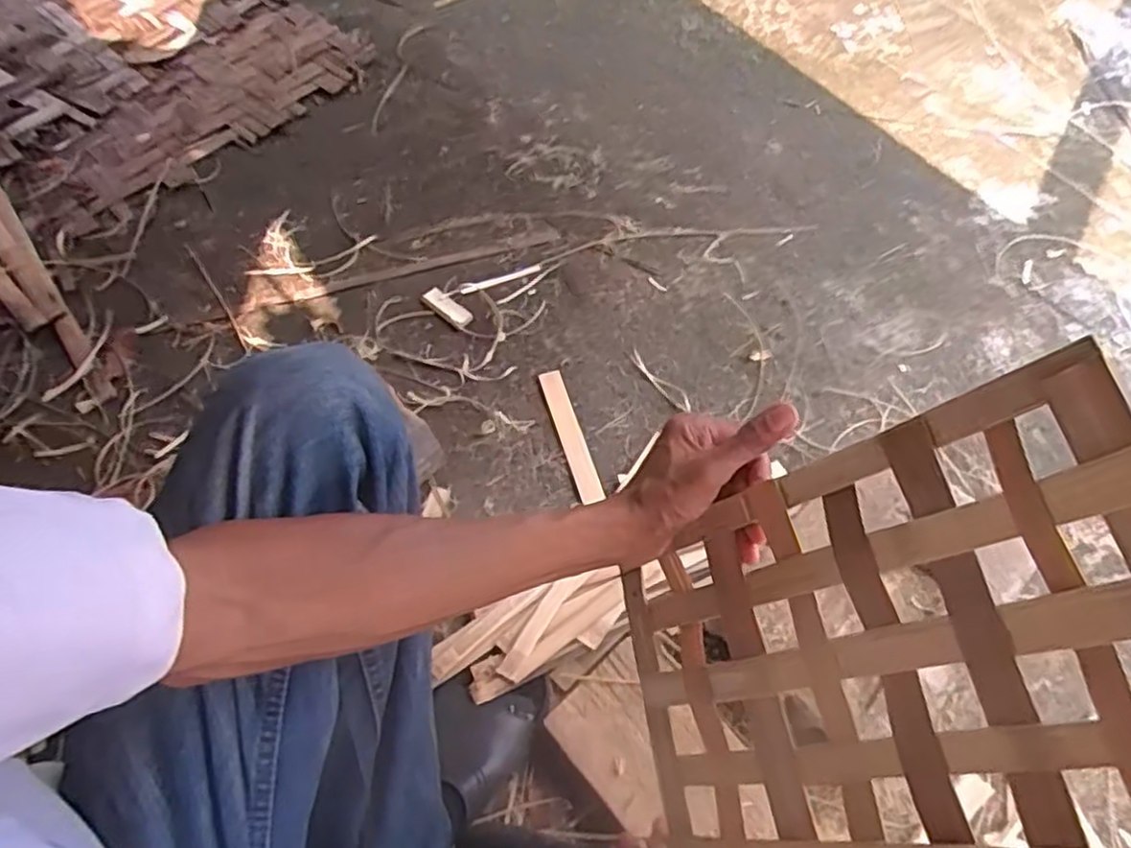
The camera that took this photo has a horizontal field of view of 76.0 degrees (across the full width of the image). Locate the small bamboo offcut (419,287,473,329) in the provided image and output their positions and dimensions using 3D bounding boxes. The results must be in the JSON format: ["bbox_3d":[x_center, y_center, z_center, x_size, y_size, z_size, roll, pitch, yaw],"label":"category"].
[{"bbox_3d":[-0.159,-0.158,0.974,0.072,0.013,0.027,34,66,18],"label":"small bamboo offcut"}]

